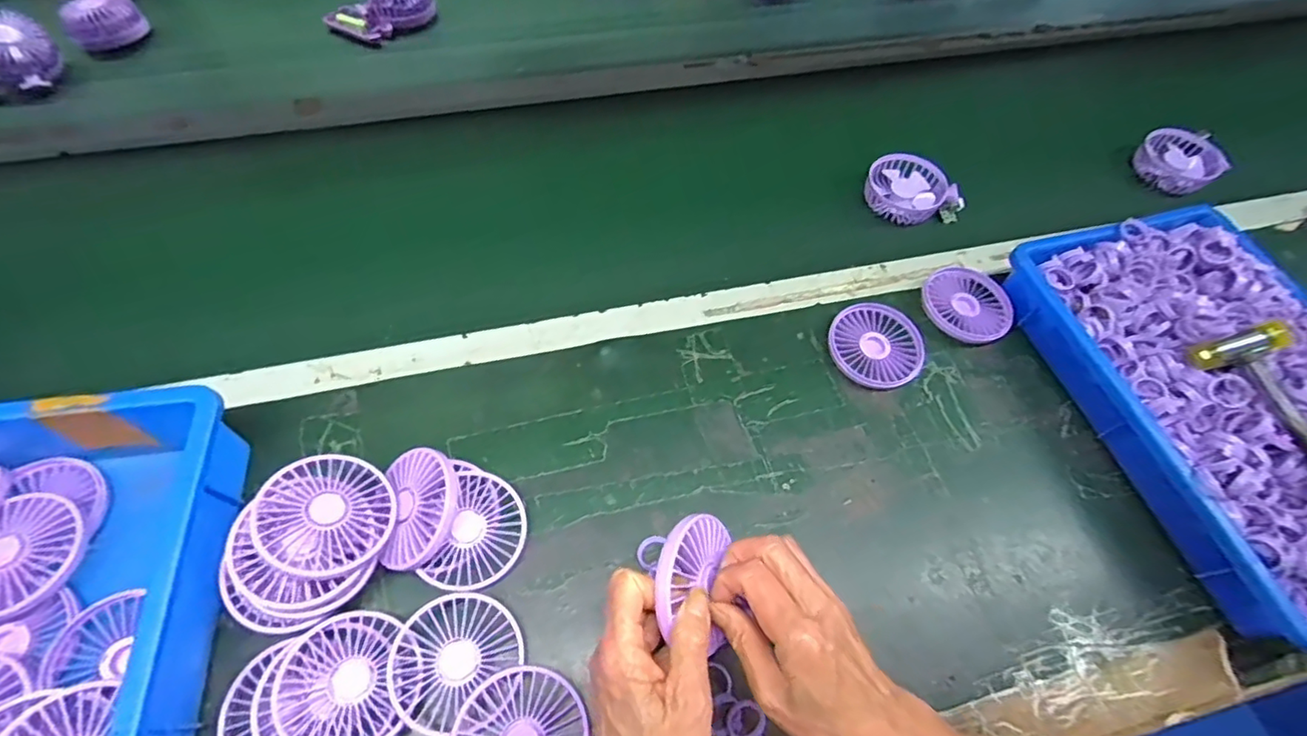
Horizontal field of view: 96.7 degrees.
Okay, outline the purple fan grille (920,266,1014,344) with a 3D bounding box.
[{"bbox_3d":[0.314,-0.062,0.584,0.088,0.022,0.079,33,63,15],"label":"purple fan grille"}]

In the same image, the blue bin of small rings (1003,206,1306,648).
[{"bbox_3d":[0.512,0.020,0.513,0.243,0.082,0.362,-13,61,-11],"label":"blue bin of small rings"}]

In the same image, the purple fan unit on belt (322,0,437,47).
[{"bbox_3d":[-0.373,-0.505,0.806,0.132,0.054,0.075,-30,65,-19],"label":"purple fan unit on belt"}]

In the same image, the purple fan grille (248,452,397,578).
[{"bbox_3d":[-0.229,0.101,0.408,0.084,0.010,0.083,-7,64,-36],"label":"purple fan grille"}]

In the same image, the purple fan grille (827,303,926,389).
[{"bbox_3d":[0.212,-0.021,0.555,0.088,0.019,0.083,1,59,-2],"label":"purple fan grille"}]

